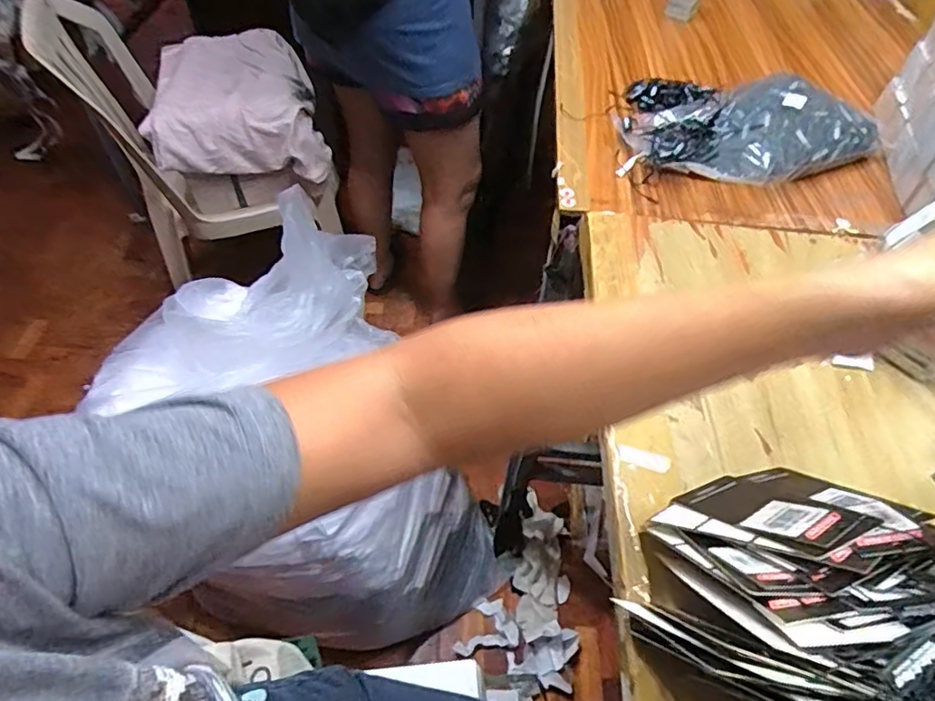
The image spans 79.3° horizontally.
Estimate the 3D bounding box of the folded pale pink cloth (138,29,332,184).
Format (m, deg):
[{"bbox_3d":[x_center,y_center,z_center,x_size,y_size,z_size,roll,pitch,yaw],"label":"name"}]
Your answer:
[{"bbox_3d":[-0.478,-0.533,1.218,0.341,0.154,0.337,-3,51,-5],"label":"folded pale pink cloth"}]

